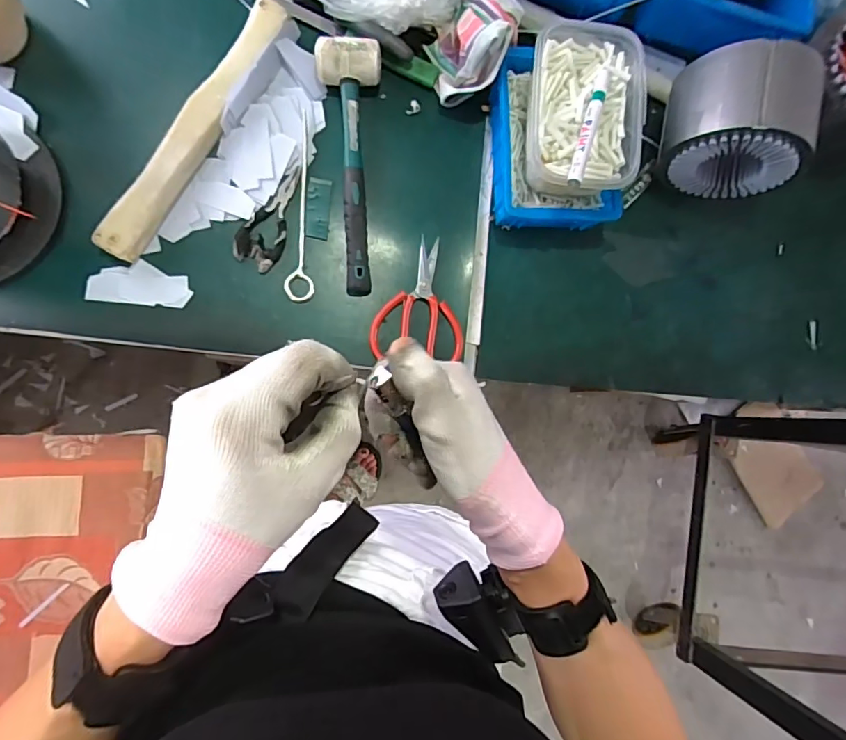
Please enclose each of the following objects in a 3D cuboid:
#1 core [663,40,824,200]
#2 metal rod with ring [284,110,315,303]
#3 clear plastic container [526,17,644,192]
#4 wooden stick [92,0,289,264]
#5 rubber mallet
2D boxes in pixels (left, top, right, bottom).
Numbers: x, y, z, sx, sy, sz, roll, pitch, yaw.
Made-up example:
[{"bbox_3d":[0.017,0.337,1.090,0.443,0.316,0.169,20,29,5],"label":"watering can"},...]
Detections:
[{"bbox_3d":[0.354,-0.280,0.574,0.134,0.158,0.111,12,84,-9],"label":"core"},{"bbox_3d":[-0.136,-0.187,0.575,0.032,0.005,0.217,4,88,-7],"label":"metal rod with ring"},{"bbox_3d":[0.166,-0.271,0.539,0.118,0.071,0.173,2,86,-10],"label":"clear plastic container"},{"bbox_3d":[-0.247,-0.265,0.545,0.038,0.034,0.324,30,85,-6],"label":"wooden stick"},{"bbox_3d":[-0.082,-0.228,0.564,0.068,0.045,0.278,-1,88,-8],"label":"rubber mallet"}]

